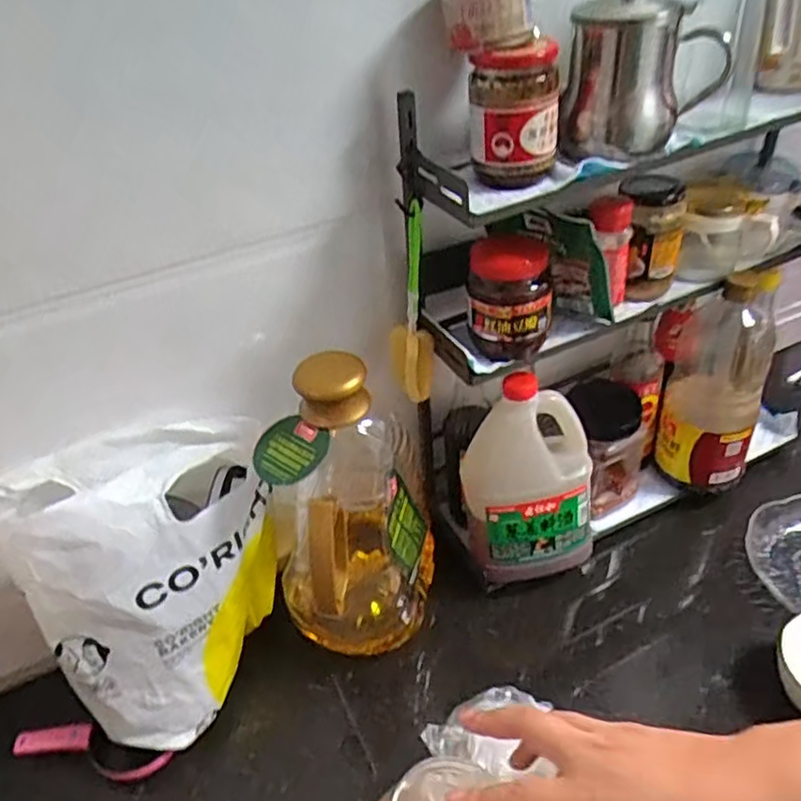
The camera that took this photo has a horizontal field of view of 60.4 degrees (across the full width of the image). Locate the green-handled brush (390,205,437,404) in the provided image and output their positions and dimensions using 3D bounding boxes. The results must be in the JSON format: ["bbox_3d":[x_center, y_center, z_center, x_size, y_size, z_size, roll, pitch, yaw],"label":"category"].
[{"bbox_3d":[0.009,-0.091,0.687,0.042,0.207,0.033,2,40,9],"label":"green-handled brush"}]

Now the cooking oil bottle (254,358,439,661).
[{"bbox_3d":[-0.049,0.108,0.706,0.153,0.326,0.159,-5,39,0],"label":"cooking oil bottle"}]

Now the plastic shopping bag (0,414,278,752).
[{"bbox_3d":[-0.232,0.169,0.681,0.246,0.249,0.188,-21,42,-18],"label":"plastic shopping bag"}]

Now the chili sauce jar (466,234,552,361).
[{"bbox_3d":[0.106,-0.101,0.675,0.082,0.099,0.069,6,41,13],"label":"chili sauce jar"}]

